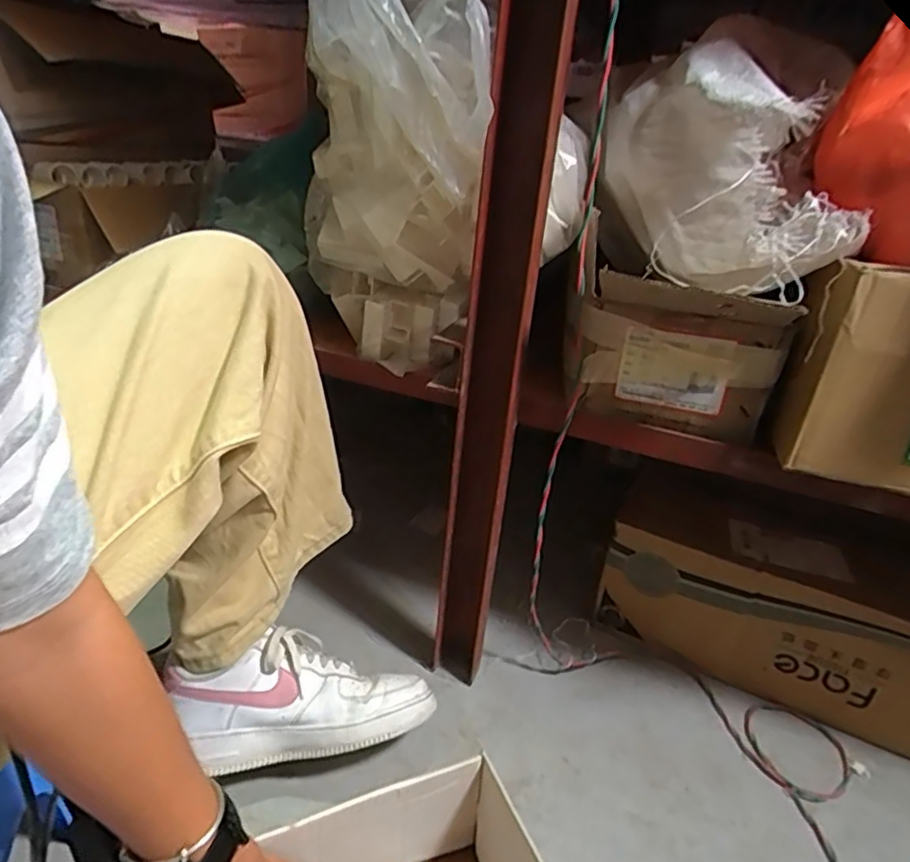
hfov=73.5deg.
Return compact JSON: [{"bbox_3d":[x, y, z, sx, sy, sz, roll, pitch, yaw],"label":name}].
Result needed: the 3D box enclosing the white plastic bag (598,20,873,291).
[{"bbox_3d":[0.221,-0.223,0.501,0.125,0.176,0.198,0,26,-12],"label":"white plastic bag"}]

